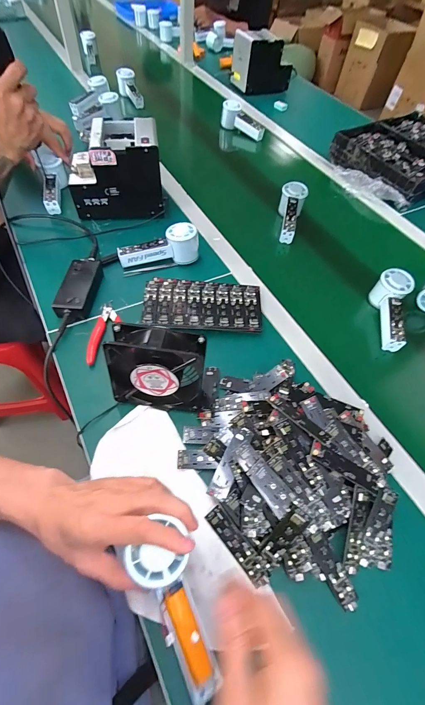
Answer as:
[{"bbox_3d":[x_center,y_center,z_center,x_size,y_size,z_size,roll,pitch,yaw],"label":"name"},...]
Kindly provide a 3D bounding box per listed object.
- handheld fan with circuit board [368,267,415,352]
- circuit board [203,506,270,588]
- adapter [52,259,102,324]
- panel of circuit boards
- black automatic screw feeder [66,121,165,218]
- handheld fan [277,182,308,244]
[{"bbox_3d":[0.318,-0.073,0.561,0.051,0.050,0.151,10,72,2],"label":"handheld fan with circuit board"},{"bbox_3d":[0.027,0.217,0.353,0.022,0.004,0.089,-45,68,1],"label":"circuit board"},{"bbox_3d":[-0.228,-0.110,0.539,0.052,0.035,0.126,7,57,0],"label":"adapter"},{"bbox_3d":[-0.015,-0.080,0.543,0.197,0.021,0.104,2,57,-3],"label":"panel of circuit boards"},{"bbox_3d":[-0.199,-0.374,0.651,0.178,0.149,0.133,-6,58,-8],"label":"black automatic screw feeder"},{"bbox_3d":[0.175,-0.311,0.704,0.055,0.055,0.156,10,70,3],"label":"handheld fan"}]

